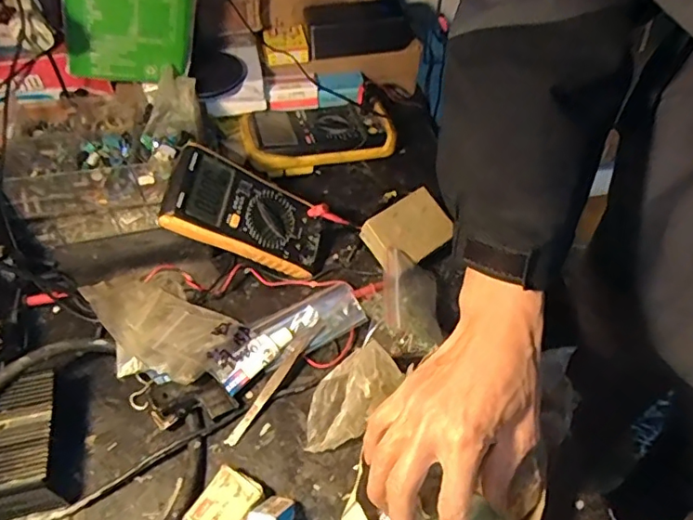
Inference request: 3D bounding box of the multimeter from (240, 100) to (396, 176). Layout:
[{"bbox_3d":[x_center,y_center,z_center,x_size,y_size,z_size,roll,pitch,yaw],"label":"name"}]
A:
[{"bbox_3d":[-0.039,-0.160,0.714,0.181,0.048,0.093,-11,51,-8],"label":"multimeter"}]

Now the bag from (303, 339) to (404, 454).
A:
[{"bbox_3d":[0.002,0.120,0.481,0.047,0.034,0.102,37,87,27],"label":"bag"}]

